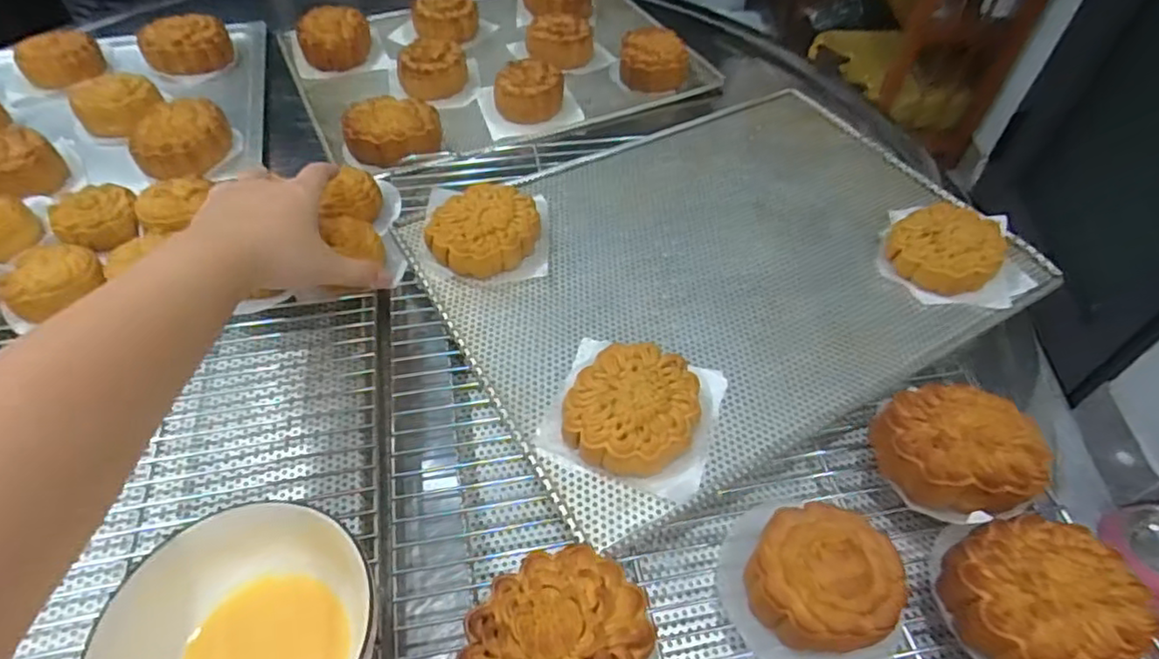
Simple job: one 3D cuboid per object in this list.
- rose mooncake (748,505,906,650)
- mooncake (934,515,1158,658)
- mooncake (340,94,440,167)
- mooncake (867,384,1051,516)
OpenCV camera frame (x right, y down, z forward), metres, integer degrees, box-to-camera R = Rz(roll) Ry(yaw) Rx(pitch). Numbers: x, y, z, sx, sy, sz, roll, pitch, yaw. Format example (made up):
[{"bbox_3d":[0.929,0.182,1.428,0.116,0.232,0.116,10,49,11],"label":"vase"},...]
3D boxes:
[{"bbox_3d":[0.124,0.126,0.323,0.070,0.030,0.071,1,50,-1],"label":"rose mooncake"},{"bbox_3d":[0.233,0.134,0.321,0.075,0.038,0.070,1,50,-1],"label":"mooncake"},{"bbox_3d":[-0.181,-0.195,0.616,0.089,0.030,0.089,-13,52,-13],"label":"mooncake"},{"bbox_3d":[0.223,0.074,0.377,0.077,0.045,0.077,1,50,-1],"label":"mooncake"}]

